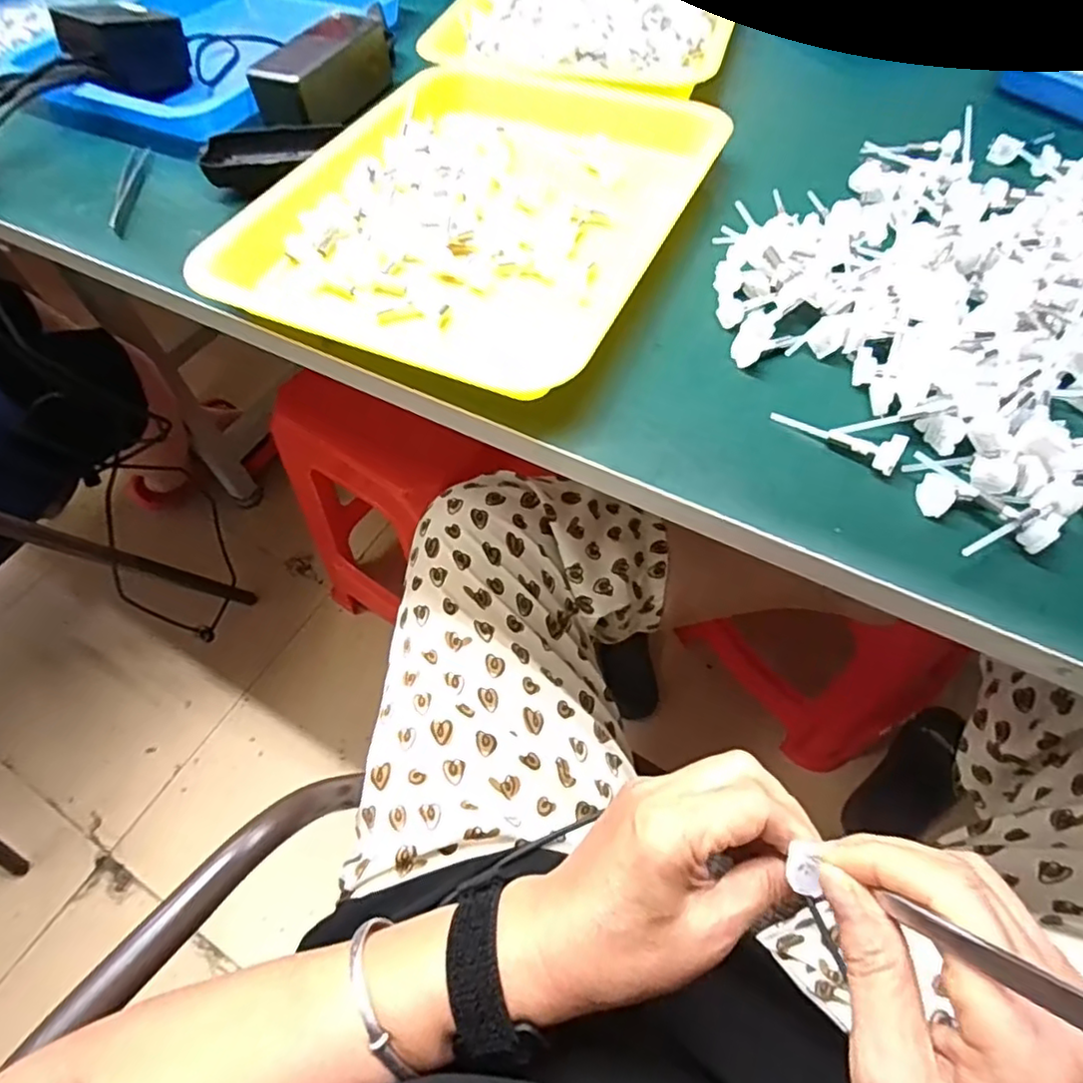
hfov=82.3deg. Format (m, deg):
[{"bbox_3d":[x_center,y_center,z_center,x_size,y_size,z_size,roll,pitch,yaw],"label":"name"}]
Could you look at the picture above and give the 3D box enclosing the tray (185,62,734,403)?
[{"bbox_3d":[-0.036,-0.244,0.432,0.257,0.026,0.325,23,63,16],"label":"tray"}]

